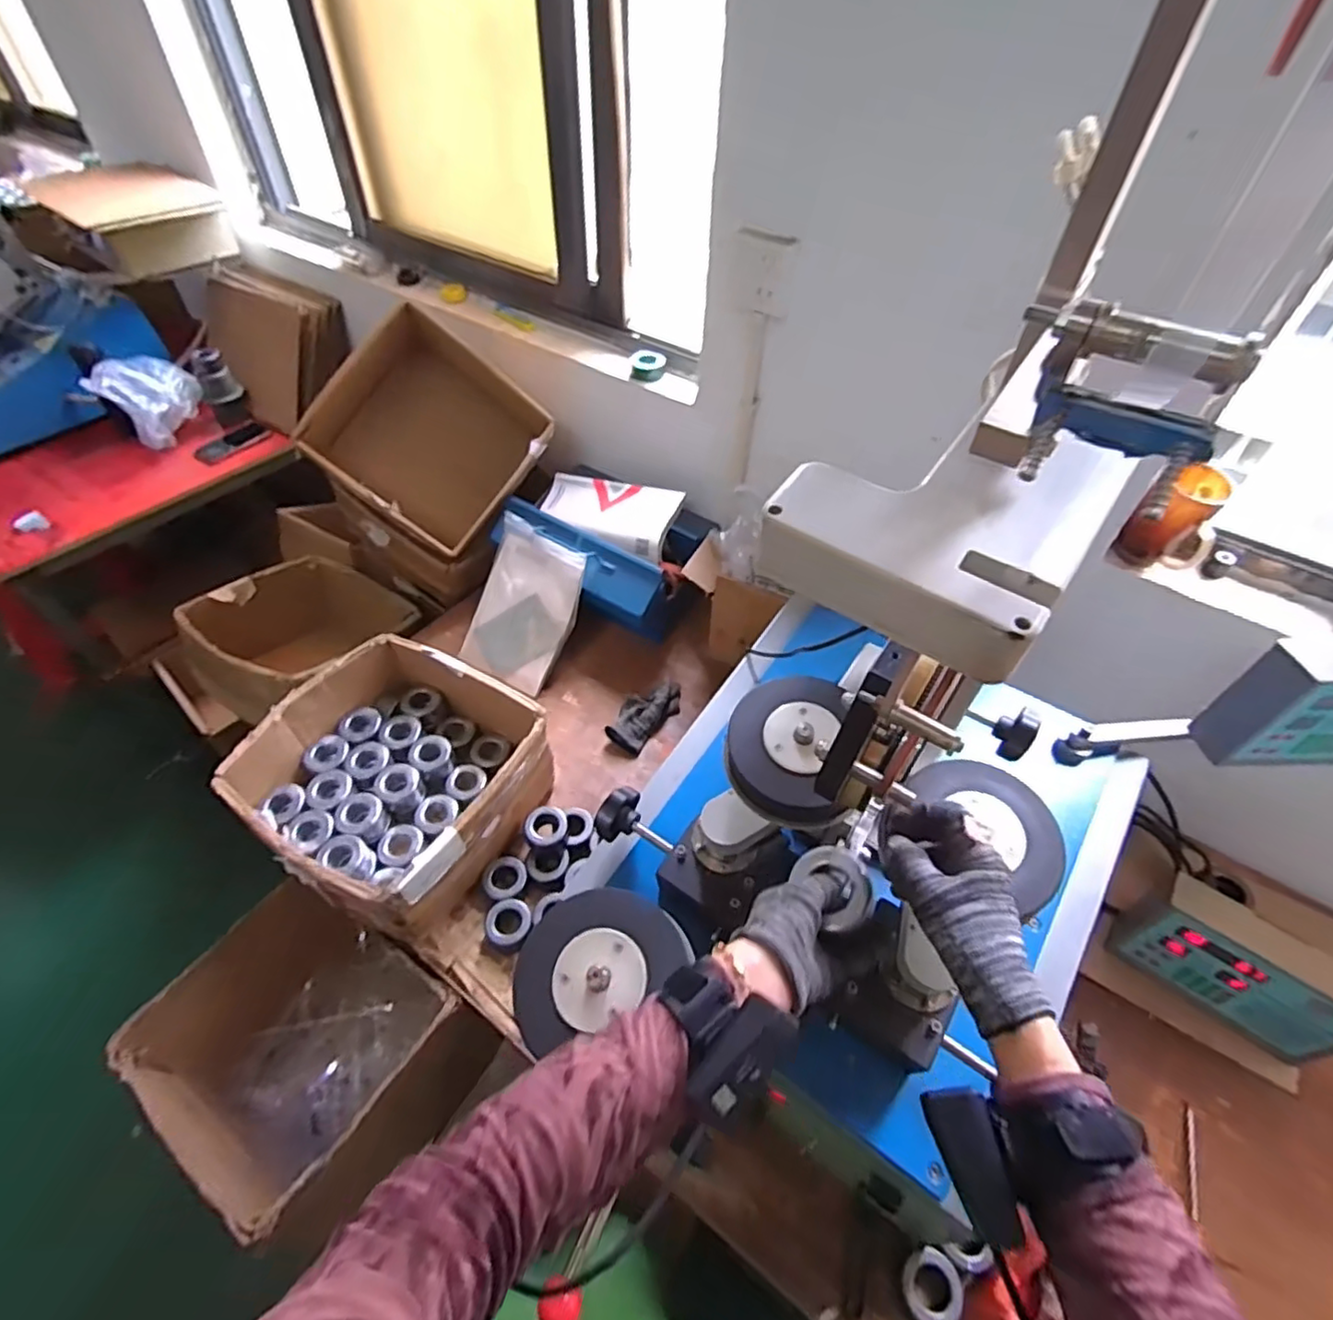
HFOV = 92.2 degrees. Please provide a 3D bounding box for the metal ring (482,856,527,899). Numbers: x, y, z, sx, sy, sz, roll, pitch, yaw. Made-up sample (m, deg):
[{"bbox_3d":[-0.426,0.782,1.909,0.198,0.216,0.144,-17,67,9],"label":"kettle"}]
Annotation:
[{"bbox_3d":[-0.226,0.304,0.896,0.060,0.023,0.063,20,51,14],"label":"metal ring"}]

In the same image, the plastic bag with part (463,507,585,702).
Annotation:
[{"bbox_3d":[-0.257,-0.095,1.142,0.189,0.270,0.032,25,11,20],"label":"plastic bag with part"}]

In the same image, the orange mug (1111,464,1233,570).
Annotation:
[{"bbox_3d":[0.633,-0.168,0.801,0.089,0.119,0.077,36,57,26],"label":"orange mug"}]

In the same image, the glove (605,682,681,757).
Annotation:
[{"bbox_3d":[-0.036,0.088,1.104,0.080,0.047,0.151,31,55,23],"label":"glove"}]

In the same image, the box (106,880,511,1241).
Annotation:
[{"bbox_3d":[-0.466,0.536,0.893,0.341,0.260,0.307,27,53,20],"label":"box"}]

